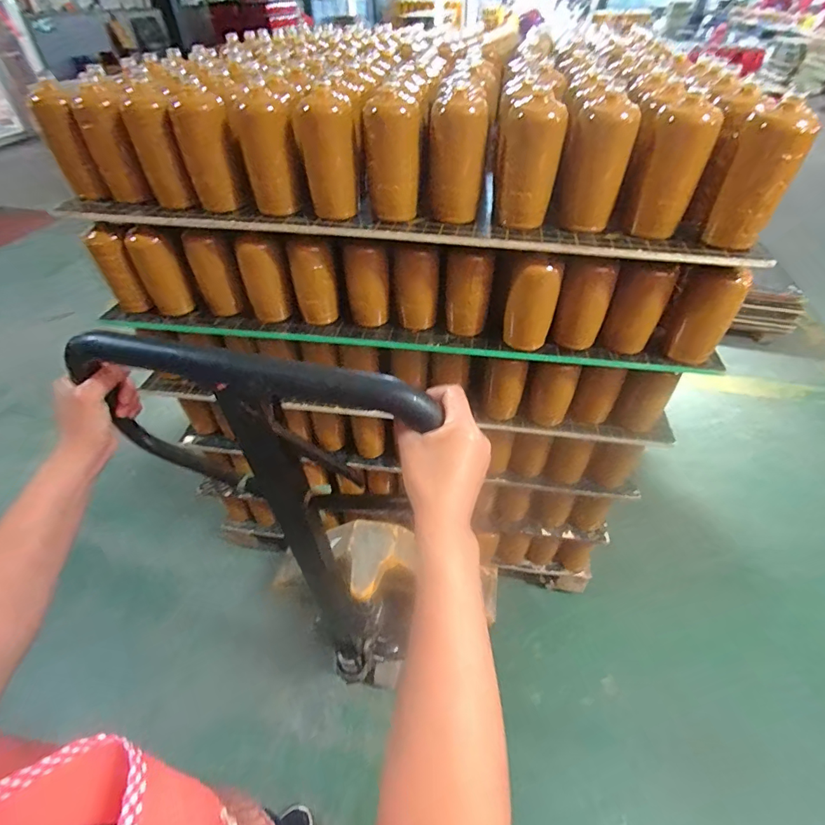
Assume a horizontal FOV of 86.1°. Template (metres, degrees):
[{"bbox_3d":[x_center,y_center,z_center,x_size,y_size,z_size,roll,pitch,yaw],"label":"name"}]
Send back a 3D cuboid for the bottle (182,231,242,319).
[{"bbox_3d":[-0.384,-0.265,0.864,0.073,0.168,0.064,-22,46,-19],"label":"bottle"}]

